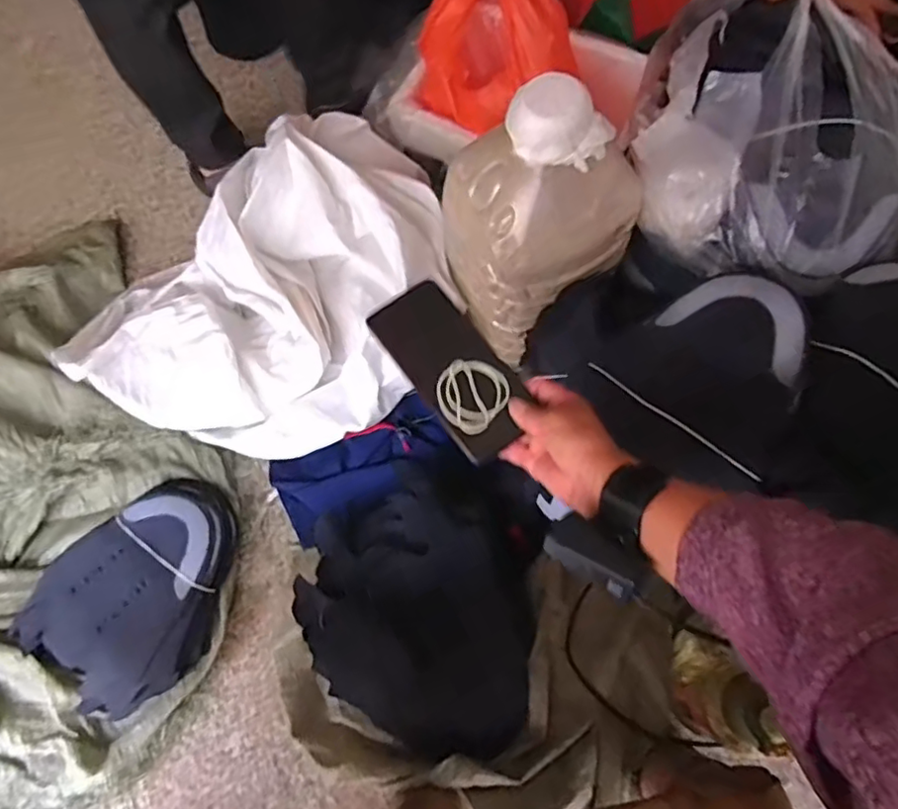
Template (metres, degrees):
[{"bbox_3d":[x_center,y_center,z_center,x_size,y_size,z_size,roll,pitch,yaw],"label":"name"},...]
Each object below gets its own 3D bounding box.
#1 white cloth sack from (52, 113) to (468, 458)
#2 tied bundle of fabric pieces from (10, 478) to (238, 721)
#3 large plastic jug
[{"bbox_3d":[-0.251,-0.148,0.805,0.498,0.199,0.392,-16,69,-3],"label":"white cloth sack"},{"bbox_3d":[-0.388,0.240,0.779,0.275,0.056,0.212,-37,71,-11],"label":"tied bundle of fabric pieces"},{"bbox_3d":[0.103,-0.203,0.711,0.174,0.329,0.165,-32,71,-9],"label":"large plastic jug"}]

